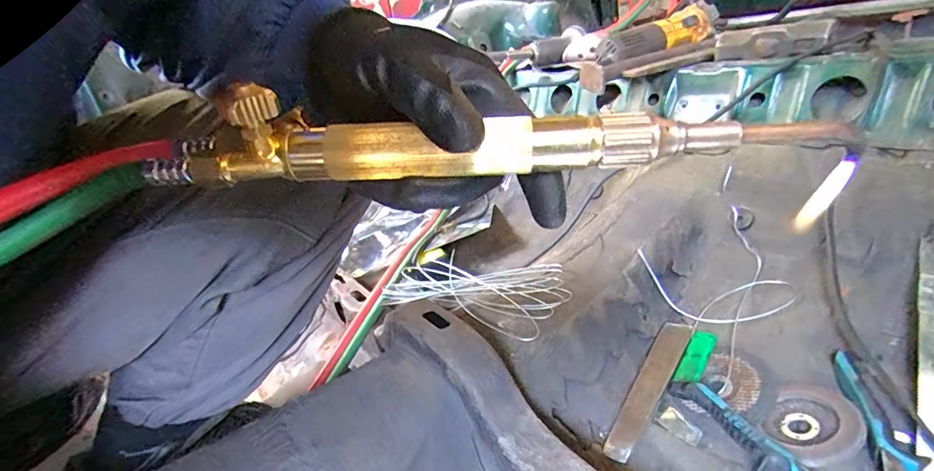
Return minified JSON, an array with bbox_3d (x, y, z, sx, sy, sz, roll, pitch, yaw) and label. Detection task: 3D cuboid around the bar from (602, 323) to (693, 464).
[{"bbox_3d":[0.186,0.149,0.446,0.033,0.008,0.178,4,35,42],"label":"bar"}]

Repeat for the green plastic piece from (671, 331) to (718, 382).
[{"bbox_3d":[0.233,0.124,0.451,0.024,0.010,0.066,15,53,44],"label":"green plastic piece"}]

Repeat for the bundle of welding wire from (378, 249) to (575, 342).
[{"bbox_3d":[0.015,0.061,0.527,0.204,0.020,0.134,7,26,33],"label":"bundle of welding wire"}]

